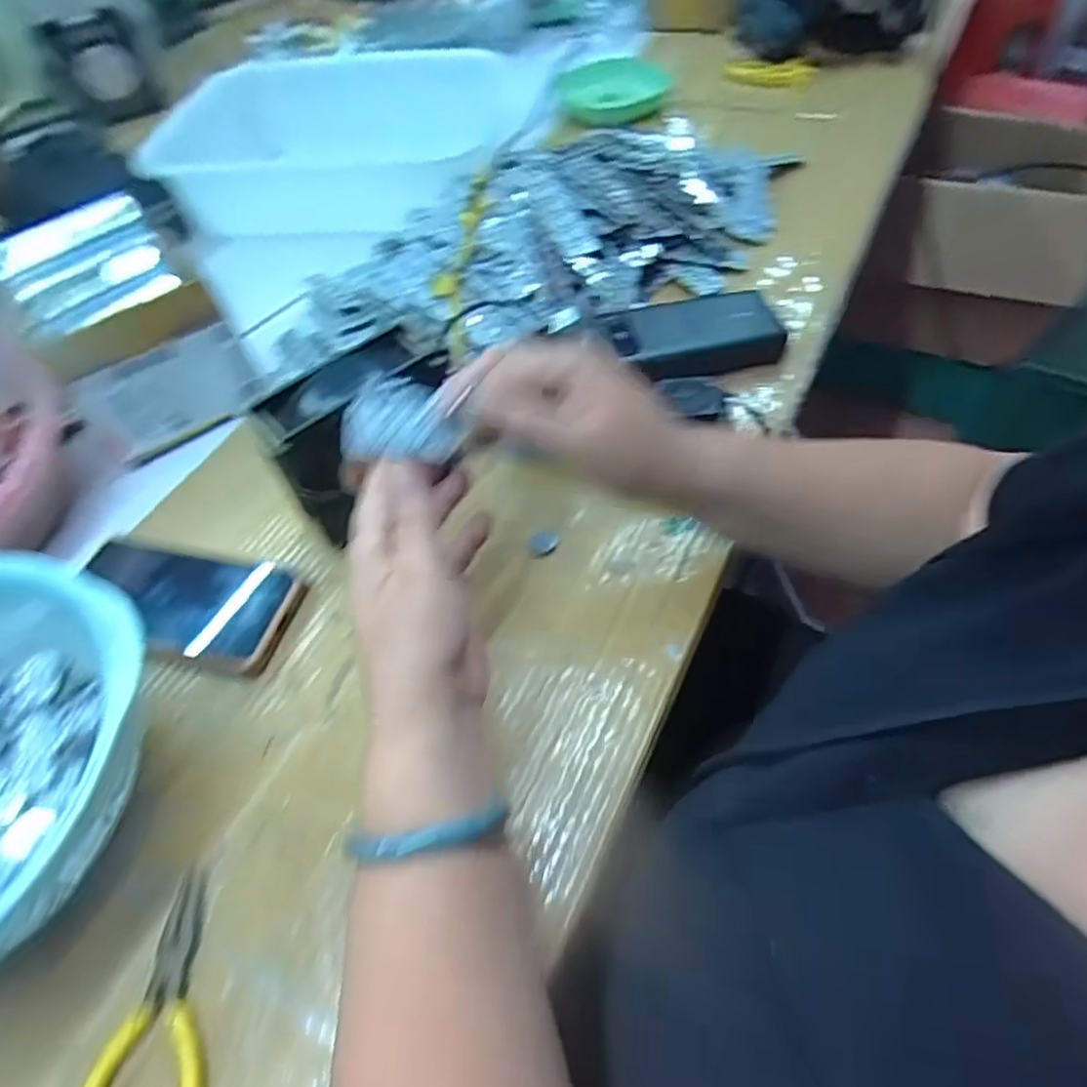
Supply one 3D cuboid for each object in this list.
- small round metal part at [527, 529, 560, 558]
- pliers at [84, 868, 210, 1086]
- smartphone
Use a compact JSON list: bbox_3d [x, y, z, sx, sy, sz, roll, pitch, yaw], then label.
[{"bbox_3d":[0.000,0.000,0.462,0.022,0.009,0.017,-8,53,-1],"label":"small round metal part"},{"bbox_3d":[-0.176,0.226,0.309,0.060,0.006,0.123,3,54,8],"label":"pliers"},{"bbox_3d":[-0.249,0.038,0.444,0.165,0.009,0.081,9,55,12],"label":"smartphone"}]

